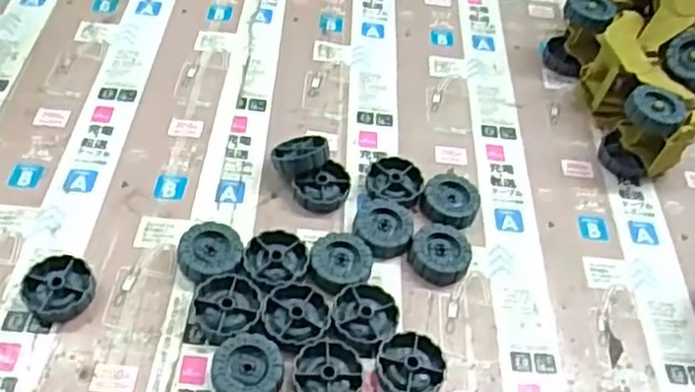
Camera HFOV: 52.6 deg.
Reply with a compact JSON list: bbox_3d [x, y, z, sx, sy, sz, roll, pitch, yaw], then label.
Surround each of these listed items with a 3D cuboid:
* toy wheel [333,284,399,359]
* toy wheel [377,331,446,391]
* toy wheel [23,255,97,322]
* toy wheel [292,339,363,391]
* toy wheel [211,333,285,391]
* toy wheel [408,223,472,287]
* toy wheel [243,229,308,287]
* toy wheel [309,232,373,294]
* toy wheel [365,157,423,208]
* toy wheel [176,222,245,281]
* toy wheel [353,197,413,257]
[{"bbox_3d":[0.010,0.073,0.416,0.038,0.013,0.041,3,52,-3],"label":"toy wheel"},{"bbox_3d":[0.036,0.097,0.398,0.038,0.013,0.039,3,52,-3],"label":"toy wheel"},{"bbox_3d":[-0.165,0.053,0.406,0.037,0.015,0.038,3,52,-3],"label":"toy wheel"},{"bbox_3d":[-0.011,0.100,0.387,0.037,0.011,0.040,3,52,-3],"label":"toy wheel"},{"bbox_3d":[-0.054,0.095,0.383,0.037,0.010,0.038,3,52,-3],"label":"toy wheel"},{"bbox_3d":[0.061,0.037,0.451,0.037,0.013,0.043,24,54,13],"label":"toy wheel"},{"bbox_3d":[-0.044,0.040,0.433,0.037,0.013,0.038,3,52,-3],"label":"toy wheel"},{"bbox_3d":[-0.004,0.044,0.435,0.036,0.012,0.043,9,52,2],"label":"toy wheel"},{"bbox_3d":[0.032,-0.009,0.484,0.038,0.013,0.036,3,52,-3],"label":"toy wheel"},{"bbox_3d":[-0.083,0.035,0.429,0.038,0.015,0.037,3,52,-3],"label":"toy wheel"},{"bbox_3d":[0.023,0.020,0.457,0.038,0.012,0.045,4,52,-2],"label":"toy wheel"}]

